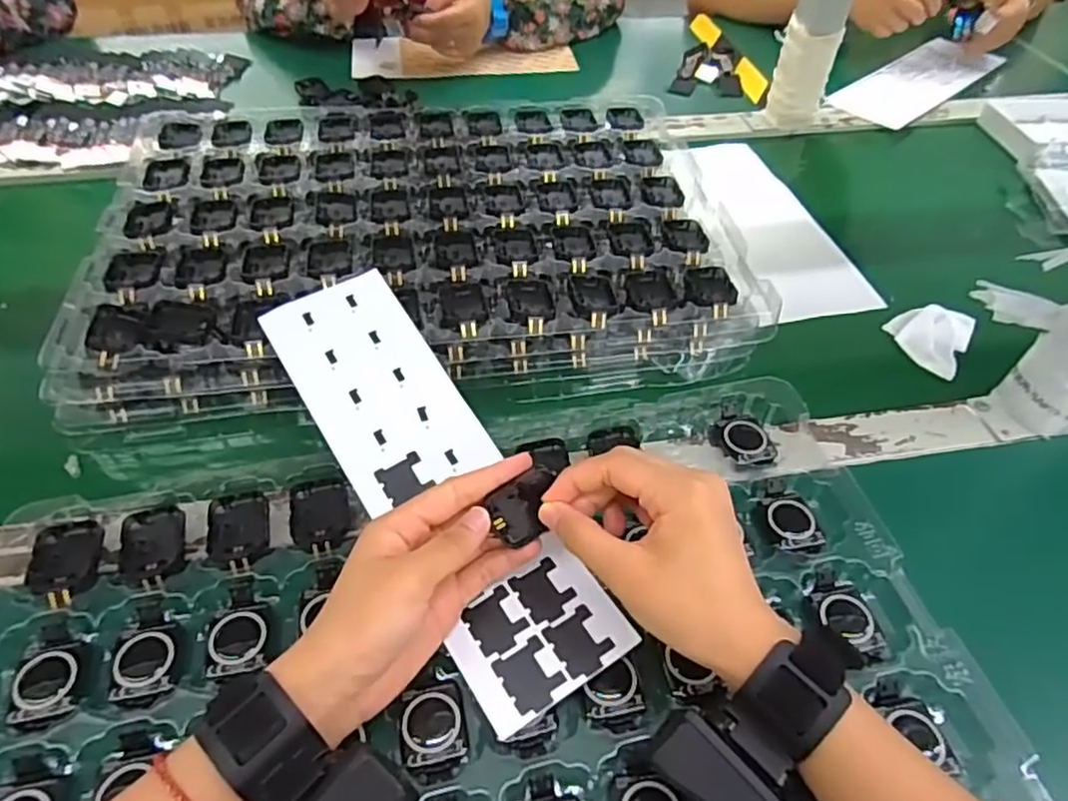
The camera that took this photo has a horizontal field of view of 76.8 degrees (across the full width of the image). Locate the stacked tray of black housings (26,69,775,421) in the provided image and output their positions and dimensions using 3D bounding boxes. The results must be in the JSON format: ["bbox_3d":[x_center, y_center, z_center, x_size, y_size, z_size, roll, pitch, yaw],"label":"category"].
[{"bbox_3d":[-0.091,-0.146,0.568,0.486,0.047,0.324,-5,50,-7],"label":"stacked tray of black housings"}]

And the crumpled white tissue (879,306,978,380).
[{"bbox_3d":[0.322,-0.055,0.549,0.059,0.010,0.075,30,55,22],"label":"crumpled white tissue"}]

